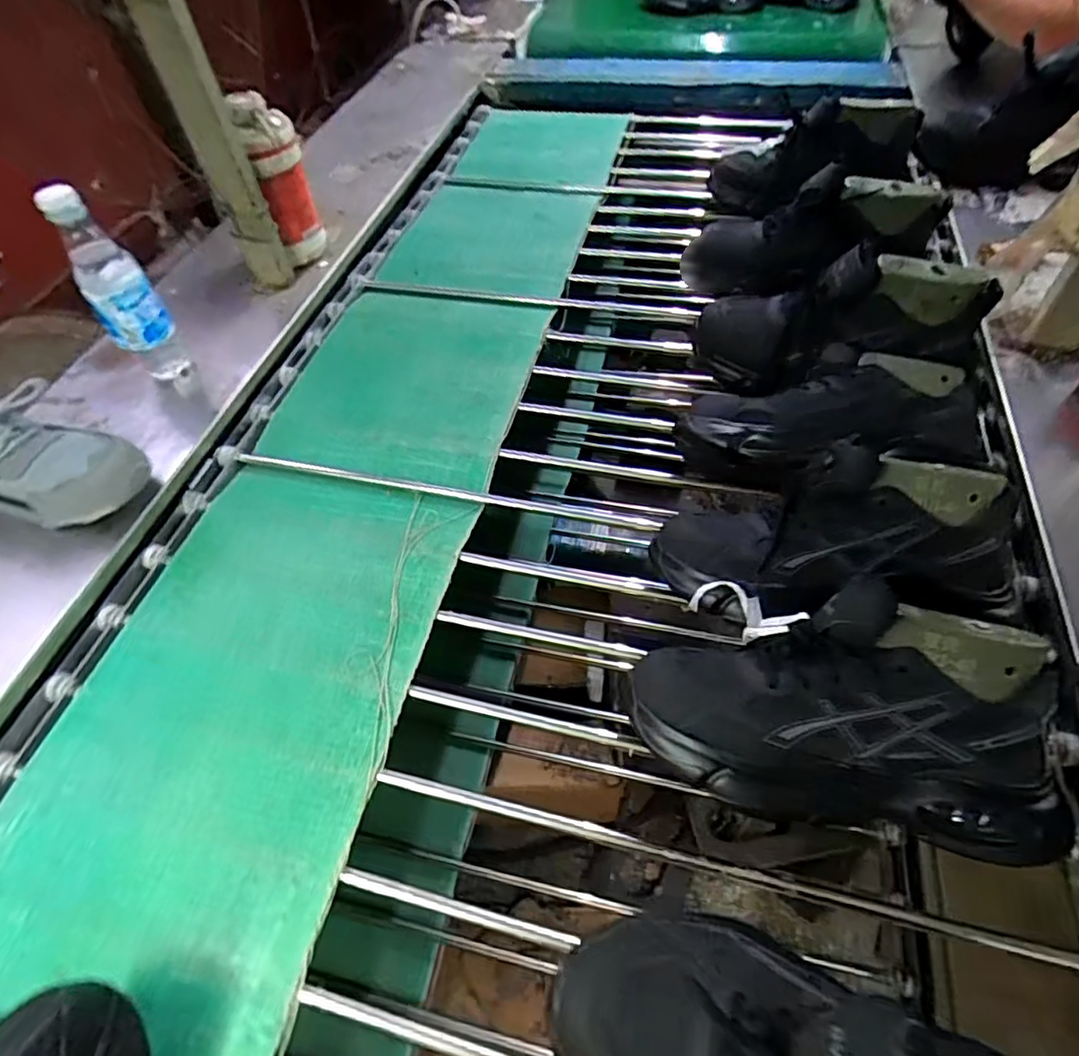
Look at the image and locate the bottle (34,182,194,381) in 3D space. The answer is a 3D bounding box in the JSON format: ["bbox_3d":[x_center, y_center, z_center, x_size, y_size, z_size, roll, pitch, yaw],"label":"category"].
[{"bbox_3d":[-0.437,-0.243,0.656,0.069,0.211,0.052,-36,61,-20],"label":"bottle"}]

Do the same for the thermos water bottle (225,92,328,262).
[{"bbox_3d":[-0.323,-0.437,0.775,0.078,0.179,0.061,-39,62,-21],"label":"thermos water bottle"}]

